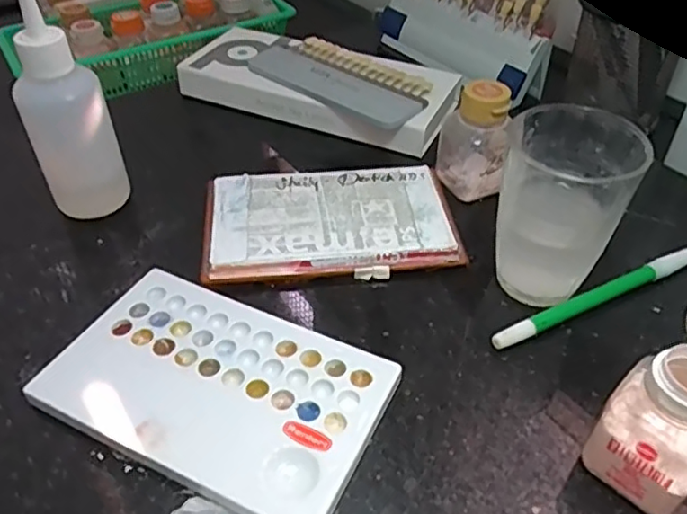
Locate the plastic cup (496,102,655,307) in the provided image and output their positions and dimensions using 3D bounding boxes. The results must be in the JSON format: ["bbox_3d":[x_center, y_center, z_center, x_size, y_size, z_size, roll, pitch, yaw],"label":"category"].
[{"bbox_3d":[0.115,-0.025,0.323,0.062,0.092,0.059,0,44,0],"label":"plastic cup"}]

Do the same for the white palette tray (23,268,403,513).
[{"bbox_3d":[-0.059,0.062,0.290,0.153,0.012,0.094,19,47,19],"label":"white palette tray"}]

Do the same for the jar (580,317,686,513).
[{"bbox_3d":[0.138,0.059,0.248,0.066,0.075,0.041,-35,53,-30],"label":"jar"}]

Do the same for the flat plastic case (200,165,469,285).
[{"bbox_3d":[-0.009,-0.024,0.376,0.151,0.013,0.090,-5,44,-5],"label":"flat plastic case"}]

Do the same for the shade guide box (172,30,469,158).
[{"bbox_3d":[-0.020,-0.139,0.487,0.218,0.030,0.085,19,47,19],"label":"shade guide box"}]

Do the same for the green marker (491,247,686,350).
[{"bbox_3d":[0.141,0.022,0.335,0.142,0.011,0.010,-19,47,-19],"label":"green marker"}]

